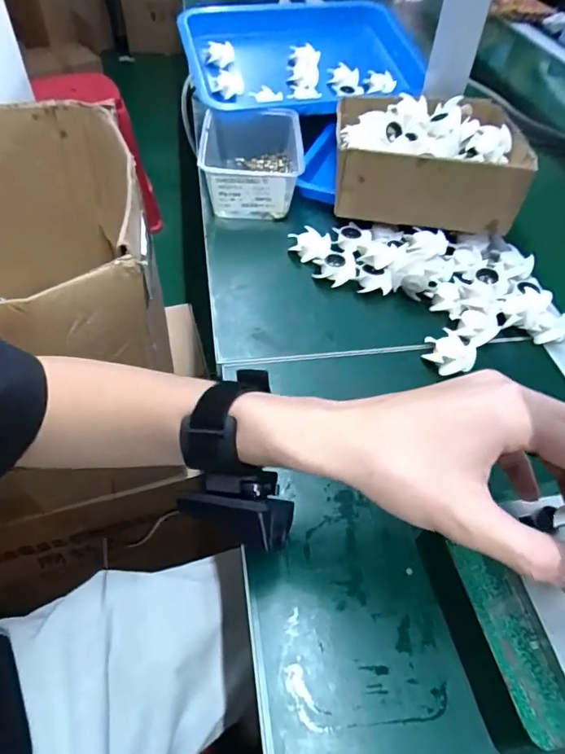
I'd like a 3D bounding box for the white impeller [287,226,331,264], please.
[{"bbox_3d":[0.029,-0.141,0.531,0.045,0.019,0.045,10,50,6],"label":"white impeller"}]

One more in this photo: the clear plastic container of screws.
[{"bbox_3d":[-0.036,-0.258,0.597,0.117,0.067,0.166,2,50,0],"label":"clear plastic container of screws"}]

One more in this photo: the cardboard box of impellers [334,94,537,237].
[{"bbox_3d":[0.162,-0.253,0.558,0.200,0.072,0.191,7,50,4],"label":"cardboard box of impellers"}]

